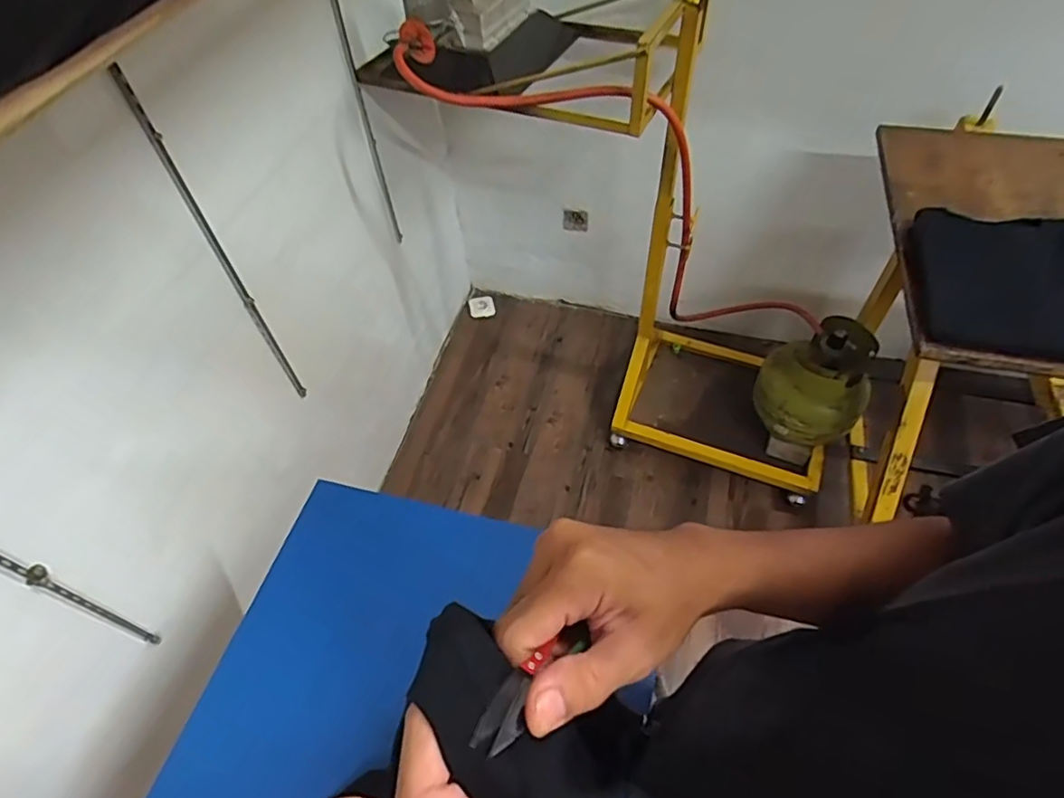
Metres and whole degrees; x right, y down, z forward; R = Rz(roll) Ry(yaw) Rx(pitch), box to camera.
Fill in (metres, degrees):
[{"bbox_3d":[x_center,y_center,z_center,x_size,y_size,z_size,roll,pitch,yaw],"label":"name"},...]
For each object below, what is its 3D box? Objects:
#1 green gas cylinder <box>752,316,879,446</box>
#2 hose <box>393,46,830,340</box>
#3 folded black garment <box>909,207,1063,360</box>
[{"bbox_3d":[0.695,-0.053,1.487,0.243,0.304,0.250,29,59,23],"label":"green gas cylinder"},{"bbox_3d":[0.293,-0.375,1.360,0.300,1.231,0.395,-41,51,21],"label":"hose"},{"bbox_3d":[0.712,-0.182,0.917,0.252,0.017,0.272,10,61,10],"label":"folded black garment"}]

